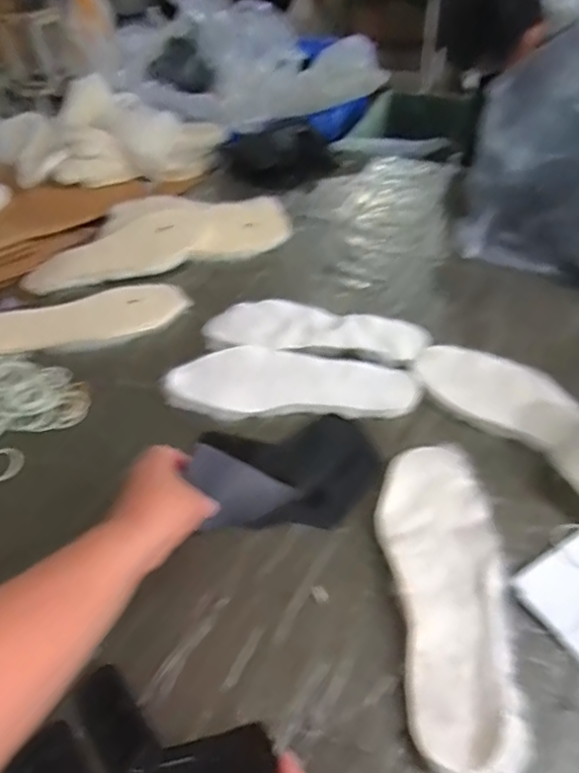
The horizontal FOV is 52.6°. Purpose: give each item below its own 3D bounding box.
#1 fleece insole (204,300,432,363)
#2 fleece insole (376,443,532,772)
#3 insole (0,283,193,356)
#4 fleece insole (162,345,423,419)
[{"bbox_3d":[0.033,-0.074,0.720,0.262,0.008,0.098,2,43,8],"label":"fleece insole"},{"bbox_3d":[0.128,0.159,0.480,0.092,0.028,0.278,-3,43,4],"label":"fleece insole"},{"bbox_3d":[-0.280,-0.091,0.765,0.286,0.015,0.093,-18,44,-13],"label":"insole"},{"bbox_3d":[0.001,-0.004,0.659,0.272,0.024,0.091,-3,43,4],"label":"fleece insole"}]

